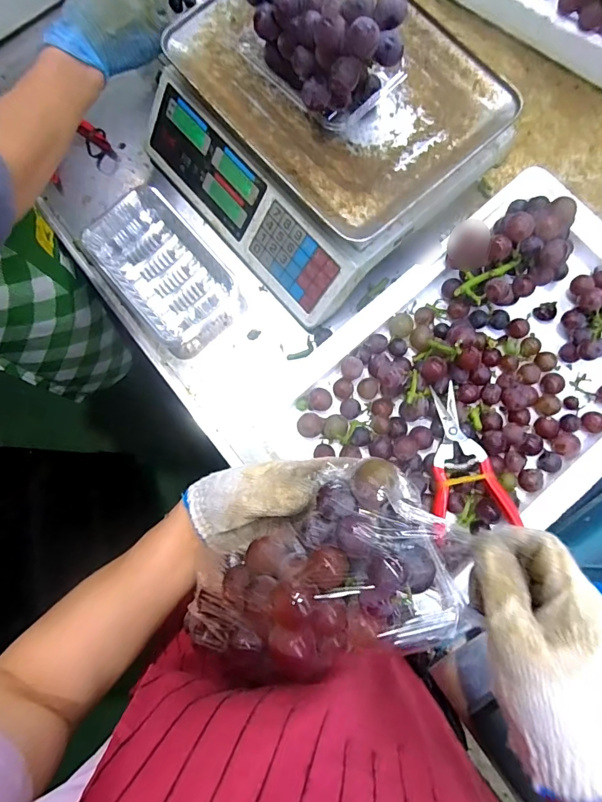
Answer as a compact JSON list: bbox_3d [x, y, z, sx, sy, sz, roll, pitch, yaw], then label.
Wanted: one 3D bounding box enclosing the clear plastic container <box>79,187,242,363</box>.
[{"bbox_3d":[-0.163,-0.152,0.534,0.124,0.034,0.202,-44,82,-5],"label":"clear plastic container"}]

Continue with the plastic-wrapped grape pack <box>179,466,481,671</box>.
[{"bbox_3d":[0.013,0.098,0.258,0.166,0.066,0.106,-7,78,-2],"label":"plastic-wrapped grape pack"}]

